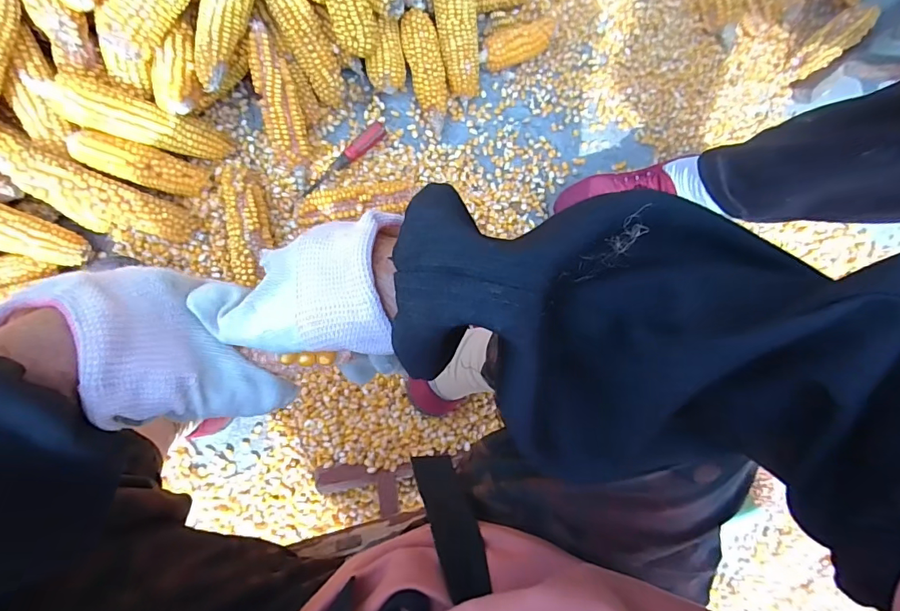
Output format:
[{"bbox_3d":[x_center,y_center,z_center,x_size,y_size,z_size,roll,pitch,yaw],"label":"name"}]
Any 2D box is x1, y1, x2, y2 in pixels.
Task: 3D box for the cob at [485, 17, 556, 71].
[{"bbox_3d":[0.093,-0.353,0.609,0.103,0.040,0.048,-25,92,-8],"label":"cob"}]

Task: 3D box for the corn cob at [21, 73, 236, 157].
[{"bbox_3d":[-0.351,-0.210,0.497,0.173,0.051,0.056,11,87,-36],"label":"corn cob"}]

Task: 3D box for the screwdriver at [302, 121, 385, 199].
[{"bbox_3d":[-0.135,-0.186,0.584,0.020,0.024,0.132,45,83,-5],"label":"screwdriver"}]

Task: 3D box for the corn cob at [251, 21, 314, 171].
[{"bbox_3d":[-0.207,-0.249,0.539,0.047,0.042,0.160,-14,109,-8],"label":"corn cob"}]

